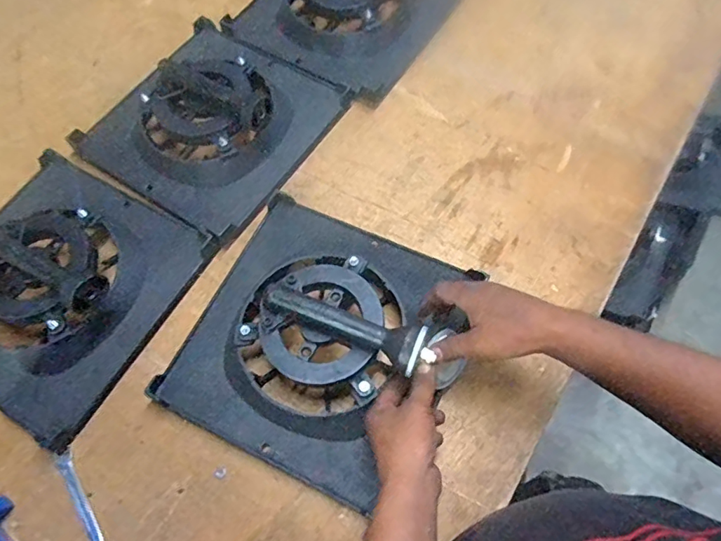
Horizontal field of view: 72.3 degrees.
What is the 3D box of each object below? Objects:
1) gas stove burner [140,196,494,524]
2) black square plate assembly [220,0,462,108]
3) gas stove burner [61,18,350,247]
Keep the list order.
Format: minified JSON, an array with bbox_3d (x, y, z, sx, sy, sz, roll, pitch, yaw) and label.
[{"bbox_3d":[-0.052,0.054,0.548,0.271,0.106,0.306,23,69,12],"label":"gas stove burner"},{"bbox_3d":[-0.023,-0.431,0.774,0.287,0.087,0.286,30,71,14],"label":"black square plate assembly"},{"bbox_3d":[-0.213,-0.226,0.692,0.283,0.080,0.294,32,71,15],"label":"gas stove burner"}]

